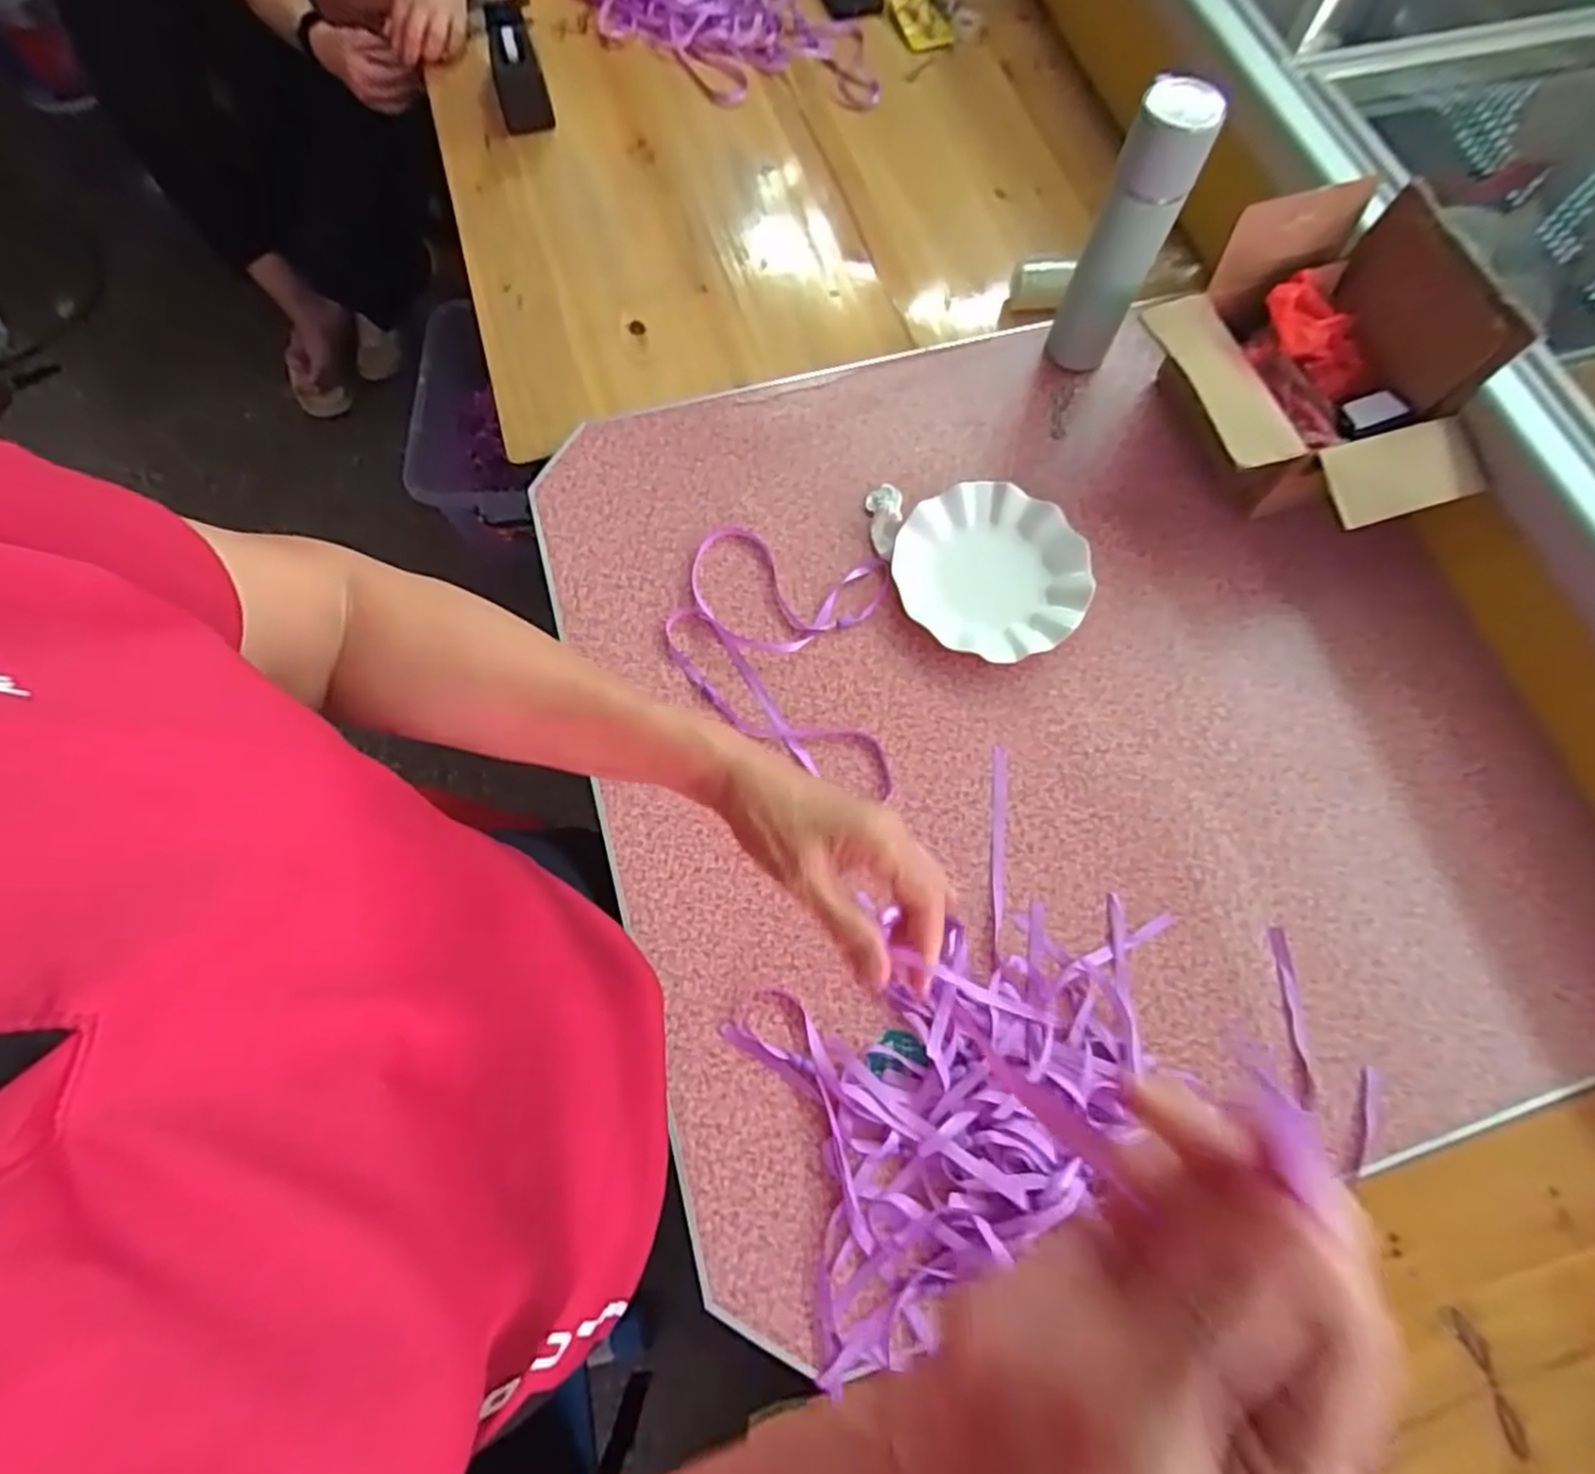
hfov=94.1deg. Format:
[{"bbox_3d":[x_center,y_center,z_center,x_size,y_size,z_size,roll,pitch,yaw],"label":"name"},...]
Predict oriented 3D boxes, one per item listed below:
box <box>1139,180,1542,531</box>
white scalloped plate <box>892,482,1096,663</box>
[{"bbox_3d":[0.467,-0.314,0.688,0.206,0.200,0.276,-21,73,-9],"label":"box"},{"bbox_3d":[0.185,-0.157,0.711,0.173,0.025,0.177,1,71,-2],"label":"white scalloped plate"}]

